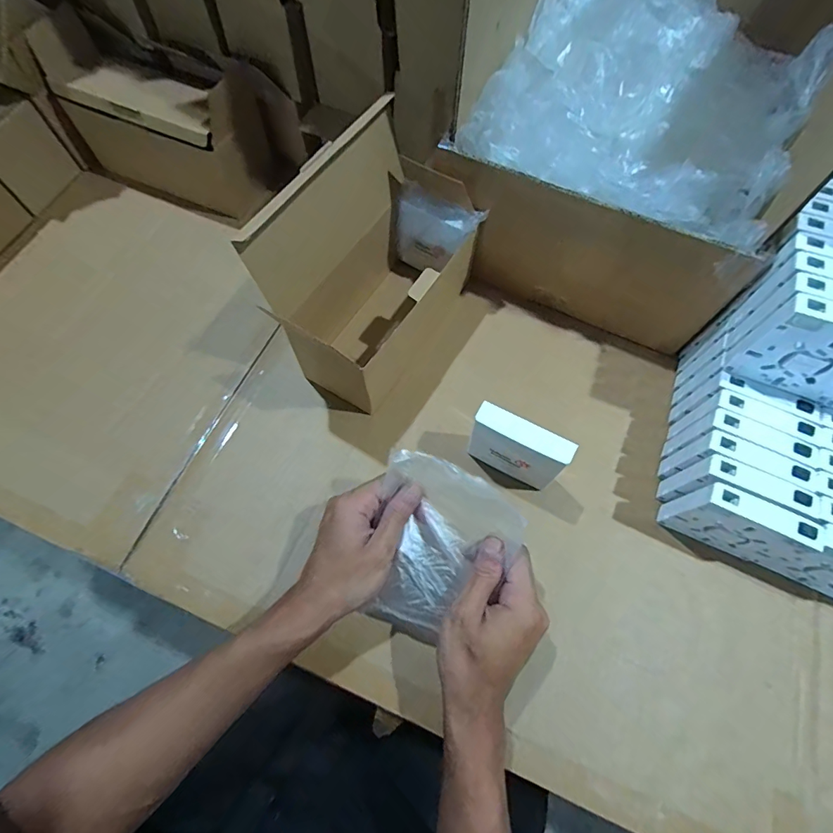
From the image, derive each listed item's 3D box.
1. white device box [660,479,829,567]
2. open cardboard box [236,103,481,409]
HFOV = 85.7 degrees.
[{"bbox_3d":[0.277,0.097,0.391,0.097,0.091,0.021,23,68,9],"label":"white device box"},{"bbox_3d":[-0.041,-0.142,0.437,0.115,0.176,0.222,31,70,12],"label":"open cardboard box"}]

